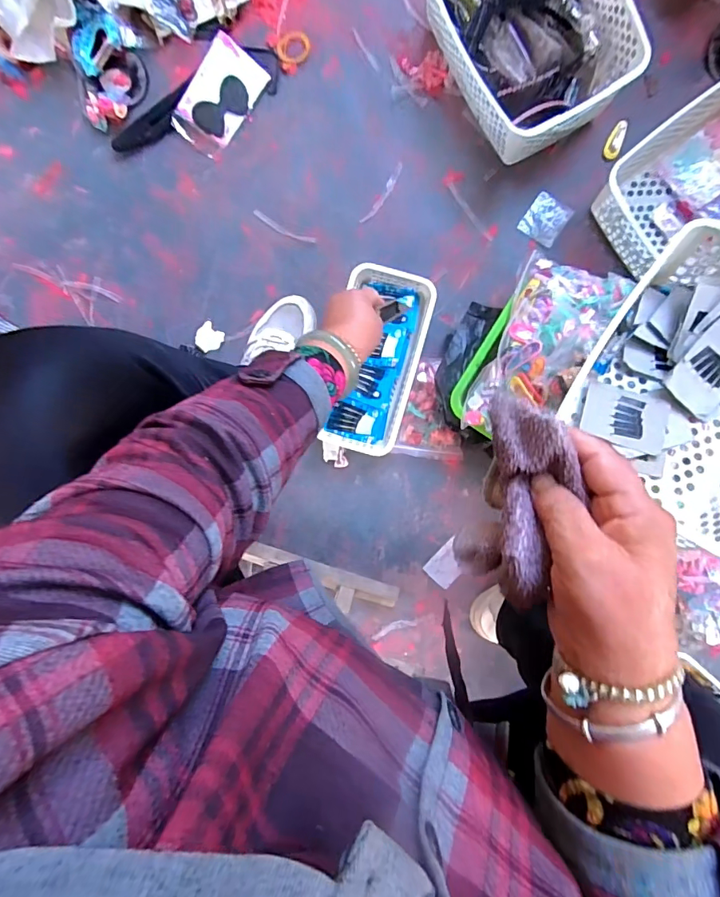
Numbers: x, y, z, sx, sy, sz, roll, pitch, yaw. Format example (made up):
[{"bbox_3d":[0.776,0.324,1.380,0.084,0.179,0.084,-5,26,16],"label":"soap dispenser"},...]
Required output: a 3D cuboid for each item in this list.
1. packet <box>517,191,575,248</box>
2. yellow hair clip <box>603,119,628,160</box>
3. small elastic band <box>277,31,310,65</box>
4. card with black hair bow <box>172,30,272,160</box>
[{"bbox_3d":[0.283,-0.349,0.691,0.059,0.006,0.063,33,95,-1],"label":"packet"},{"bbox_3d":[0.383,-0.459,0.679,0.023,0.007,0.058,24,95,0],"label":"yellow hair clip"},{"bbox_3d":[-0.100,-0.608,0.688,0.052,0.009,0.042,-34,93,5],"label":"small elastic band"},{"bbox_3d":[-0.214,-0.532,0.690,0.087,0.010,0.149,35,100,-16],"label":"card with black hair bow"}]

